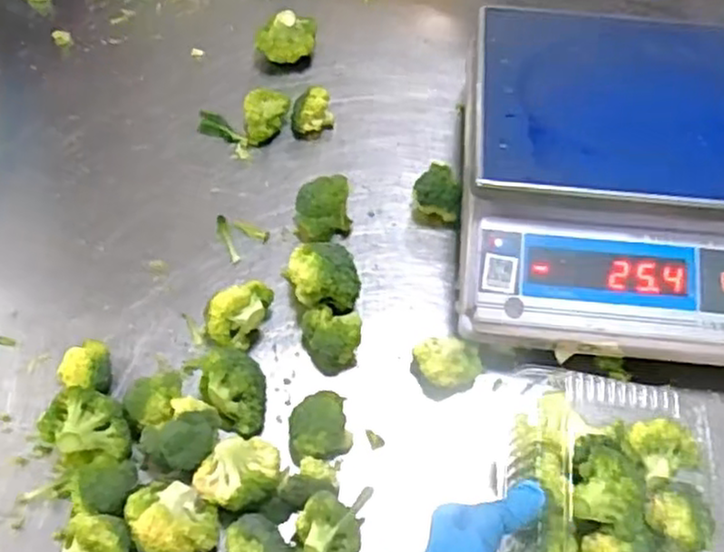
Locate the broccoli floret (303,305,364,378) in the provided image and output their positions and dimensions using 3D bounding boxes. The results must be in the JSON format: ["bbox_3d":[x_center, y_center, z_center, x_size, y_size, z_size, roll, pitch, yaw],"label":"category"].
[{"bbox_3d":[-0.023,0.047,0.568,0.045,0.044,0.046,1,58,-2],"label":"broccoli floret"}]

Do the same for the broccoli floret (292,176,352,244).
[{"bbox_3d":[-0.034,-0.060,0.637,0.051,0.045,0.058,1,58,-2],"label":"broccoli floret"}]

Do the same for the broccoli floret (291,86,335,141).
[{"bbox_3d":[-0.049,-0.157,0.705,0.039,0.032,0.036,-13,60,-11],"label":"broccoli floret"}]

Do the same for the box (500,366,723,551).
[{"bbox_3d":[0.157,0.138,0.451,0.137,0.056,0.183,10,59,3],"label":"box"}]

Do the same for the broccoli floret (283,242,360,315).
[{"bbox_3d":[-0.032,0.005,0.590,0.053,0.055,0.057,1,58,-2],"label":"broccoli floret"}]

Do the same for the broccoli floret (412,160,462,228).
[{"bbox_3d":[0.066,-0.073,0.655,0.040,0.037,0.048,1,59,-3],"label":"broccoli floret"}]

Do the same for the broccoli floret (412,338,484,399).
[{"bbox_3d":[0.067,0.070,0.565,0.050,0.037,0.039,-14,60,-12],"label":"broccoli floret"}]

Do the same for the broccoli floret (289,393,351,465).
[{"bbox_3d":[-0.031,0.111,0.531,0.048,0.048,0.046,1,58,-2],"label":"broccoli floret"}]

